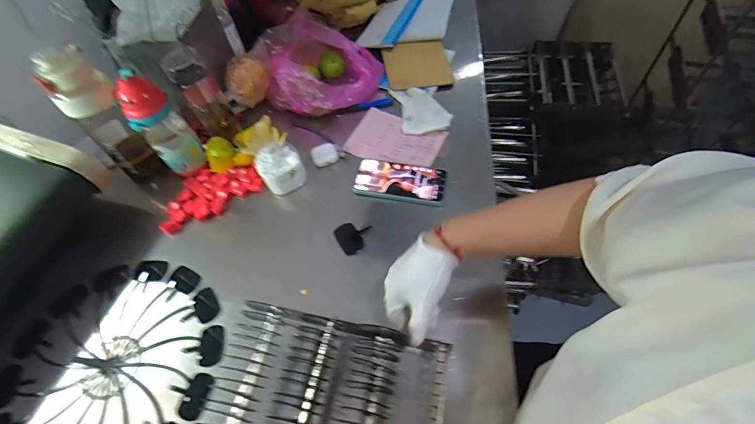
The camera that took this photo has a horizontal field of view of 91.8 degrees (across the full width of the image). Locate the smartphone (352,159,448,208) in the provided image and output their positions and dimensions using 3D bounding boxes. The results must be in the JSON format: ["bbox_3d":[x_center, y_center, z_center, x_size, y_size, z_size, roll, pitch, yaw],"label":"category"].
[{"bbox_3d":[0.040,-0.052,0.655,0.159,0.018,0.081,10,59,12],"label":"smartphone"}]

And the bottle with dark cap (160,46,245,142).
[{"bbox_3d":[-0.326,-0.216,0.686,0.067,0.156,0.074,-37,62,-17],"label":"bottle with dark cap"}]

